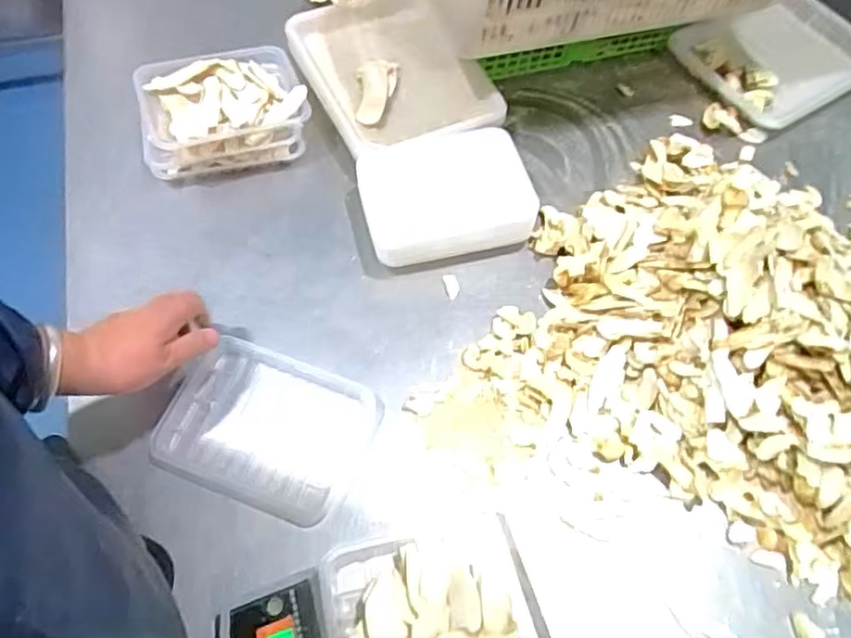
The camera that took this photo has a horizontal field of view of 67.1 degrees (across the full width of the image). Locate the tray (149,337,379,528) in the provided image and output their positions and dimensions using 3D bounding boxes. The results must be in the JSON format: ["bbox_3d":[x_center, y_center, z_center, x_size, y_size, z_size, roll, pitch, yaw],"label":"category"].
[{"bbox_3d":[-0.153,0.107,0.625,0.186,0.030,0.143,20,61,8],"label":"tray"}]

